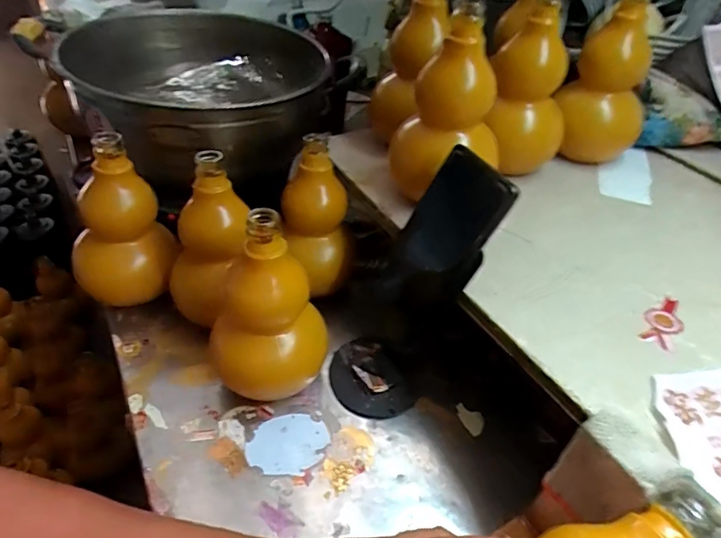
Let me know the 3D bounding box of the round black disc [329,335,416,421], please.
[{"bbox_3d":[0.010,0.104,0.495,0.074,0.015,0.087,-8,43,-10],"label":"round black disc"}]

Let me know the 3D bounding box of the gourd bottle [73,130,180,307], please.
[{"bbox_3d":[-0.243,-0.038,0.503,0.081,0.181,0.083,24,47,23],"label":"gourd bottle"}]

